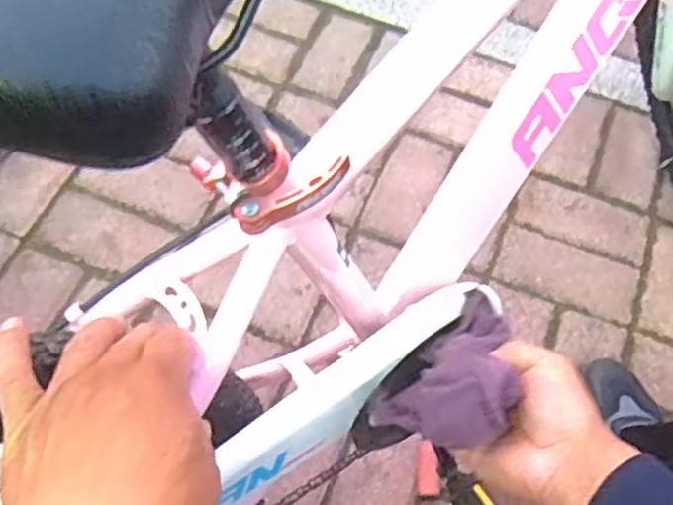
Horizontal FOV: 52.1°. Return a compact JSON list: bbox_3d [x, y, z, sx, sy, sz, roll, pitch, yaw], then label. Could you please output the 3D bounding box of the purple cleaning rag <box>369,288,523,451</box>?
[{"bbox_3d":[0.094,0.088,0.491,0.075,0.059,0.119,40,68,17],"label":"purple cleaning rag"}]

